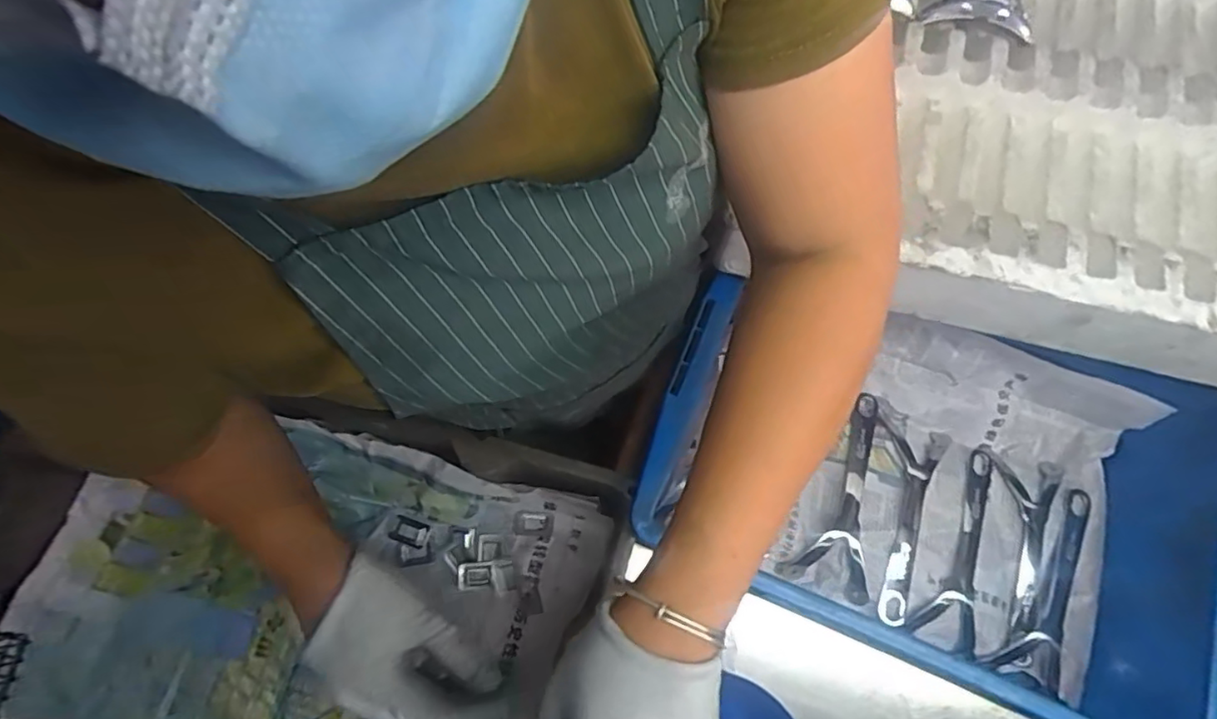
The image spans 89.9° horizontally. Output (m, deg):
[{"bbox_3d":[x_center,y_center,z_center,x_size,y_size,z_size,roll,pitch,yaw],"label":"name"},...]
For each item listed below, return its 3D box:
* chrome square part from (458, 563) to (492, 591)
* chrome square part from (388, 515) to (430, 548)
[{"bbox_3d":[-0.140,0.227,0.639,0.033,0.011,0.027,-4,74,-2],"label":"chrome square part"},{"bbox_3d":[-0.213,0.184,0.653,0.037,0.008,0.026,18,74,5],"label":"chrome square part"}]

